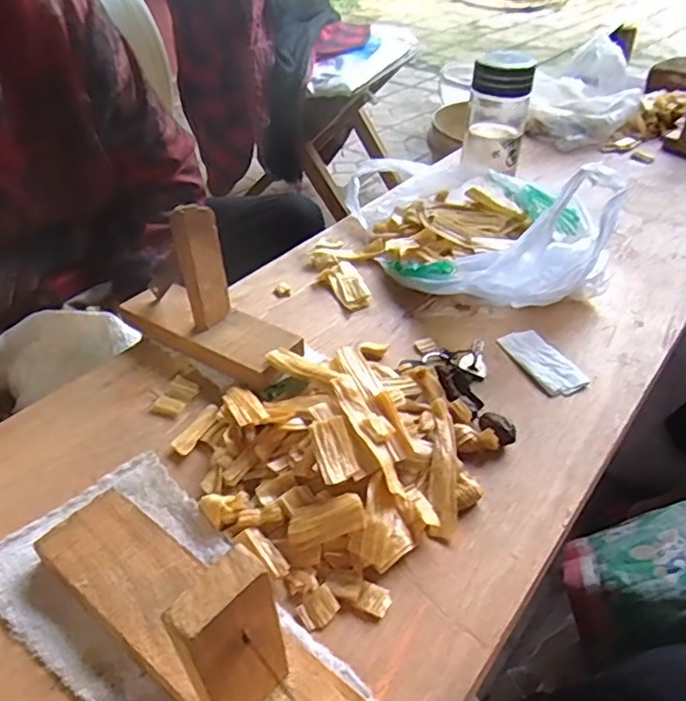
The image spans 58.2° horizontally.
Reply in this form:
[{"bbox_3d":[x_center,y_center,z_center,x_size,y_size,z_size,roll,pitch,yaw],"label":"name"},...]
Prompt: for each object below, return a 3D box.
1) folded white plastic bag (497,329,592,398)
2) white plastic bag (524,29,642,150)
[{"bbox_3d":[0.179,0.007,0.550,0.043,0.004,0.084,-13,42,-19],"label":"folded white plastic bag"},{"bbox_3d":[0.387,-0.406,0.966,0.144,0.116,0.196,22,43,22],"label":"white plastic bag"}]

